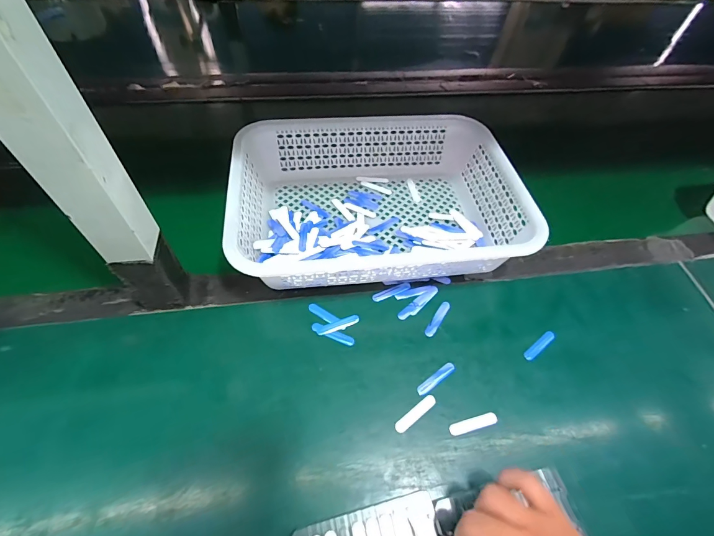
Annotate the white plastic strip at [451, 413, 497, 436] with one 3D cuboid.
[{"bbox_3d":[0.118,0.157,0.355,0.051,0.004,0.011,-11,57,-12],"label":"white plastic strip"}]

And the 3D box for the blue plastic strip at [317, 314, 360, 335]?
[{"bbox_3d":[-0.021,0.065,0.407,0.050,0.004,0.012,-18,59,-16],"label":"blue plastic strip"}]

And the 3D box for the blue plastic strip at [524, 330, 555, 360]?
[{"bbox_3d":[0.213,0.090,0.409,0.054,0.006,0.011,-31,63,-23],"label":"blue plastic strip"}]

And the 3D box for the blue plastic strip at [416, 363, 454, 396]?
[{"bbox_3d":[0.086,0.118,0.378,0.050,0.004,0.011,-31,63,-23],"label":"blue plastic strip"}]

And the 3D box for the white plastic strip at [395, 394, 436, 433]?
[{"bbox_3d":[0.060,0.147,0.358,0.050,0.004,0.012,-32,64,-24],"label":"white plastic strip"}]

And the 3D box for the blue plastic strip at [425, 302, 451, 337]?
[{"bbox_3d":[0.097,0.060,0.419,0.012,0.004,0.052,30,58,16],"label":"blue plastic strip"}]

